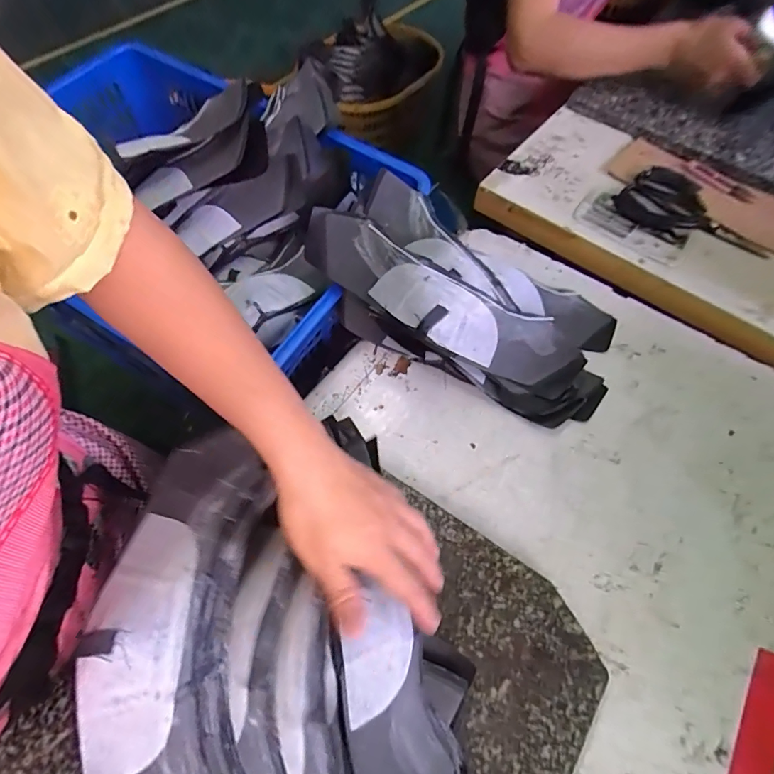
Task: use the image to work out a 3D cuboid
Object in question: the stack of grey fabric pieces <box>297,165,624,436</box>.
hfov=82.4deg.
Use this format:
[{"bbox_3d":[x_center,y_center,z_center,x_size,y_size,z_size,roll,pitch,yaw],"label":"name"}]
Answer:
[{"bbox_3d":[0.088,-0.104,0.522,0.375,0.121,0.186,32,63,2],"label":"stack of grey fabric pieces"}]

